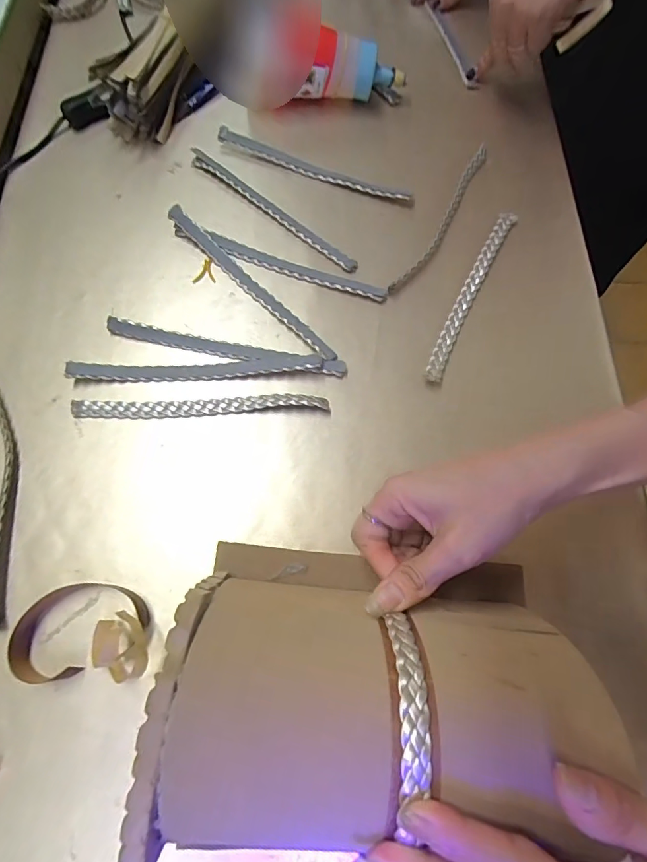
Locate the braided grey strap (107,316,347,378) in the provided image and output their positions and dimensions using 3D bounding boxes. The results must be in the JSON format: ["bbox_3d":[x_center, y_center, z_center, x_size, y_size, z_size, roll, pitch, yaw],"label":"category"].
[{"bbox_3d":[-0.076,-0.067,0.357,0.189,0.008,0.014,11,71,1],"label":"braided grey strap"}]

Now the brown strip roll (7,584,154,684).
[{"bbox_3d":[-0.147,0.124,0.280,0.084,0.027,0.055,0,71,-2],"label":"brown strip roll"}]

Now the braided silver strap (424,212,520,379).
[{"bbox_3d":[0.126,-0.118,0.386,0.015,0.010,0.188,27,72,7],"label":"braided silver strap"}]

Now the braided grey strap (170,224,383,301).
[{"bbox_3d":[-0.038,-0.144,0.389,0.189,0.008,0.012,18,71,4],"label":"braided grey strap"}]

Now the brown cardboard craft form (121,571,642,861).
[{"bbox_3d":[0.025,0.131,0.227,0.195,0.105,0.099,3,71,-1],"label":"brown cardboard craft form"}]

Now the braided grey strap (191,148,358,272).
[{"bbox_3d":[-0.047,-0.199,0.407,0.189,0.008,0.013,38,73,10],"label":"braided grey strap"}]

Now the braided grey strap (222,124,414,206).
[{"bbox_3d":[-0.010,-0.246,0.425,0.192,0.015,0.011,22,71,5],"label":"braided grey strap"}]

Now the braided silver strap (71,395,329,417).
[{"bbox_3d":[-0.092,-0.019,0.341,0.188,0.009,0.012,-1,71,-3],"label":"braided silver strap"}]

